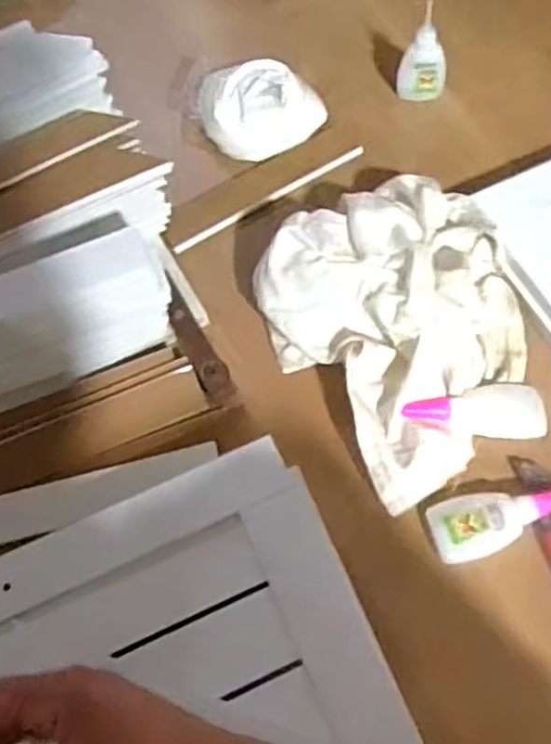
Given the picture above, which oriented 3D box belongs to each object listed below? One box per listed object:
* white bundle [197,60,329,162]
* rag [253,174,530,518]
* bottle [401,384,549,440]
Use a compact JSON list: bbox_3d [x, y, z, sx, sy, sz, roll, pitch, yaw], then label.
[{"bbox_3d":[-0.015,-0.244,0.622,0.103,0.053,0.085,-26,64,-10],"label":"white bundle"},{"bbox_3d":[0.101,-0.043,0.506,0.186,0.070,0.215,-29,65,-11],"label":"rag"},{"bbox_3d":[0.142,0.025,0.492,0.099,0.019,0.037,1,63,4],"label":"bottle"}]

